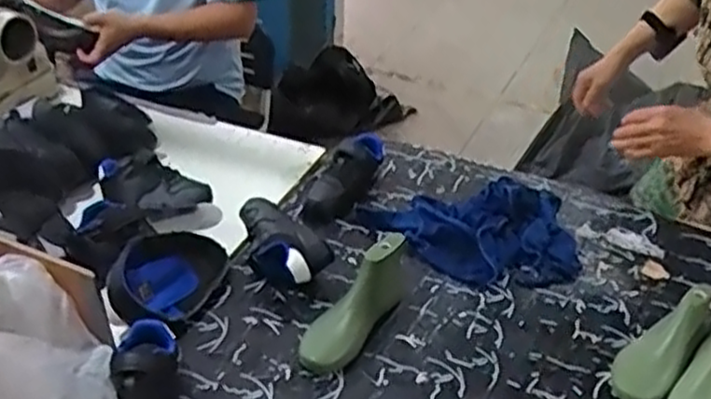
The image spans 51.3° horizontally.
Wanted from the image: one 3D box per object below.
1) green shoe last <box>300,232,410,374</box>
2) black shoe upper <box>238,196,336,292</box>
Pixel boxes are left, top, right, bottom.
[{"bbox_3d":[0.011,0.106,0.872,0.068,0.088,0.217,22,39,23],"label":"green shoe last"},{"bbox_3d":[-0.100,0.056,0.957,0.073,0.076,0.154,-28,46,-37],"label":"black shoe upper"}]

